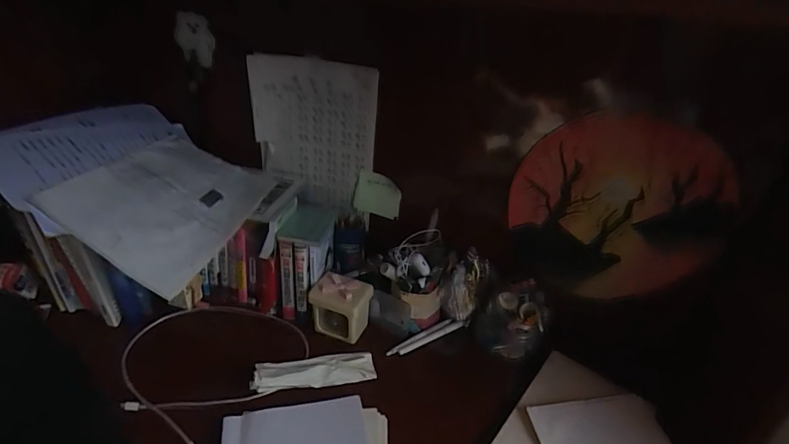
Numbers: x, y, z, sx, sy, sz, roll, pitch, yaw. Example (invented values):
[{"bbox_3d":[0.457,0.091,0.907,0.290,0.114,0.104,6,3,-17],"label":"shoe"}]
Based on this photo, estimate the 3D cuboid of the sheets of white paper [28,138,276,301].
[{"bbox_3d":[-0.325,-0.036,0.661,0.197,0.046,0.300,37,31,-10],"label":"sheets of white paper"}]

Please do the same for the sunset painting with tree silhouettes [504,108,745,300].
[{"bbox_3d":[0.357,-0.013,0.719,0.321,0.302,0.030,9,33,8],"label":"sunset painting with tree silhouettes"}]

